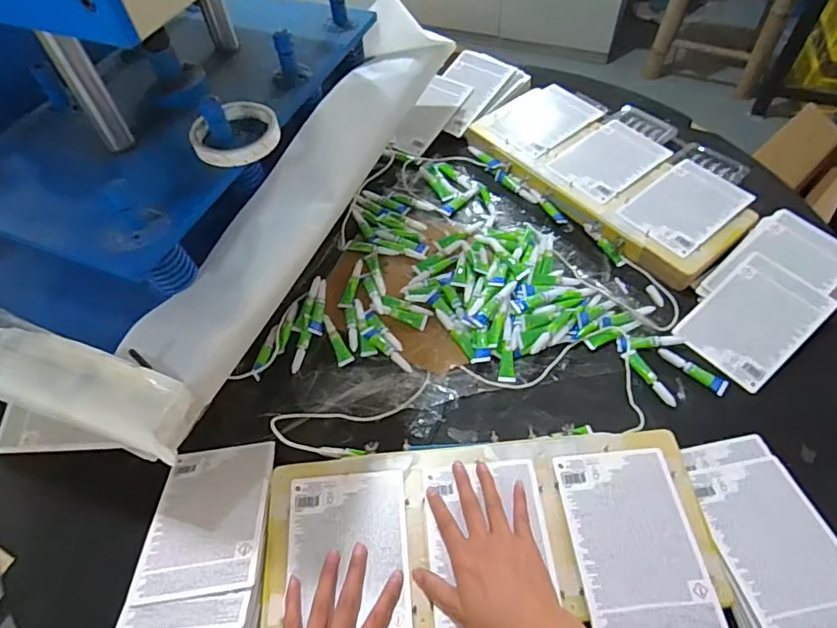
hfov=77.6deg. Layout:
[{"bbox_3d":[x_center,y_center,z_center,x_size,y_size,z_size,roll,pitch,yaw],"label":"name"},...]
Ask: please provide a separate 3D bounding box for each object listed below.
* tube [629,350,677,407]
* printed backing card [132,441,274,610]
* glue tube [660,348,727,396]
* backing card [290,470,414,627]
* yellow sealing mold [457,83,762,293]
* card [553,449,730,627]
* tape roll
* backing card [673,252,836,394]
[{"bbox_3d":[0.281,0.078,0.627,0.014,0.015,0.077,-27,58,-16],"label":"tube"},{"bbox_3d":[-0.214,0.205,0.535,0.113,0.008,0.164,-8,36,-1],"label":"printed backing card"},{"bbox_3d":[0.336,0.068,0.636,0.085,0.010,0.022,34,63,23],"label":"glue tube"},{"bbox_3d":[-0.064,0.234,0.492,0.113,0.005,0.165,-5,55,-1],"label":"backing card"},{"bbox_3d":[0.290,-0.224,0.806,0.198,0.031,0.418,-34,60,-19],"label":"yellow sealing mold"},{"bbox_3d":[0.205,0.214,0.495,0.117,0.009,0.168,-5,55,-1],"label":"card"},{"bbox_3d":[-0.194,-0.191,0.553,0.089,0.018,0.090,-1,55,2],"label":"tape roll"},{"bbox_3d":[0.428,0.005,0.662,0.173,0.006,0.117,-41,62,-9],"label":"backing card"}]

